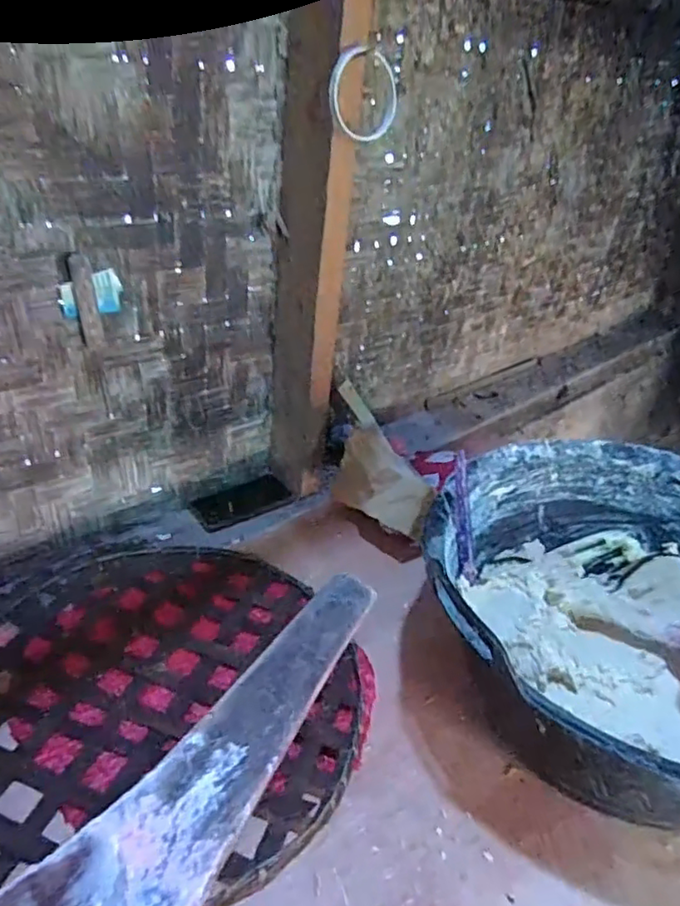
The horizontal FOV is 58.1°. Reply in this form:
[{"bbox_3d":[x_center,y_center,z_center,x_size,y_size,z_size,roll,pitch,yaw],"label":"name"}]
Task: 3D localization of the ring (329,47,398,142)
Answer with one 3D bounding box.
[{"bbox_3d":[0.031,-0.406,0.694,0.100,0.091,0.017,-31,31,-27],"label":"ring"}]

